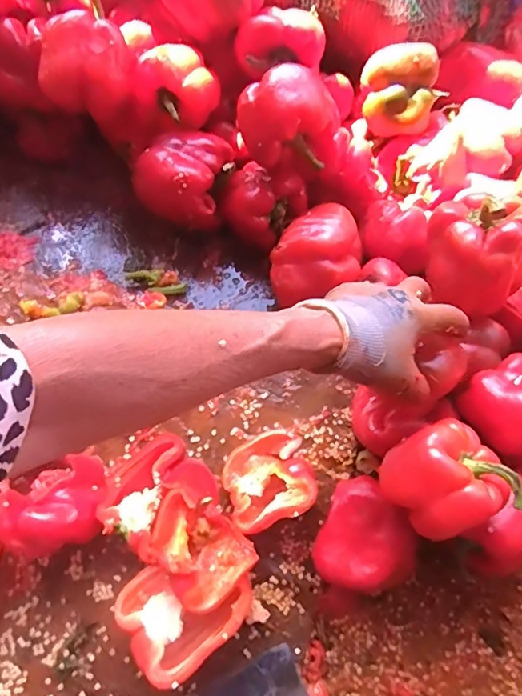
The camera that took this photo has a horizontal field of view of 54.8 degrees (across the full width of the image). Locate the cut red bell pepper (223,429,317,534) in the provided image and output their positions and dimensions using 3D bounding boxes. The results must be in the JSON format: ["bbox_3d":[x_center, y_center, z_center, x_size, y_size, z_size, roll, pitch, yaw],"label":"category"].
[{"bbox_3d":[0.004,0.122,0.475,0.077,0.051,0.083,-19,70,-9],"label":"cut red bell pepper"}]

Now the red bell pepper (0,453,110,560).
[{"bbox_3d":[-0.179,0.144,0.444,0.095,0.056,0.072,-36,73,-14],"label":"red bell pepper"}]

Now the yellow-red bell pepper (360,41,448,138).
[{"bbox_3d":[0.151,-0.285,0.546,0.087,0.074,0.076,14,67,6],"label":"yellow-red bell pepper"}]

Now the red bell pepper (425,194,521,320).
[{"bbox_3d":[0.207,-0.098,0.466,0.099,0.085,0.096,0,66,0],"label":"red bell pepper"}]

